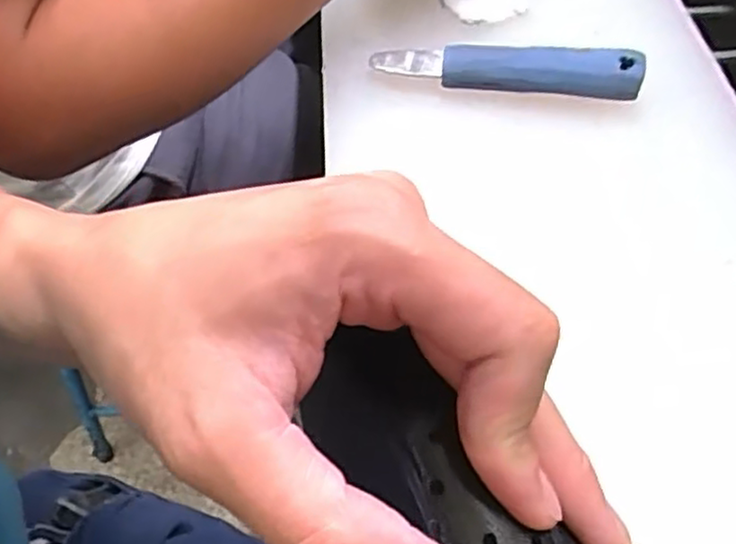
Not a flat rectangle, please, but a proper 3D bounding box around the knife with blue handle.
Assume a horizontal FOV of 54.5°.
[{"bbox_3d":[0.081,-0.123,0.424,0.153,0.021,0.026,6,53,8],"label":"knife with blue handle"}]

